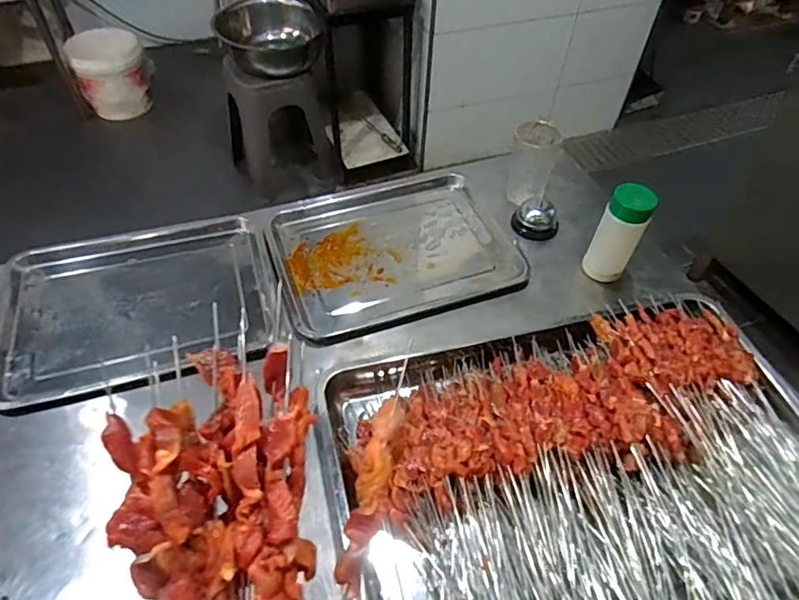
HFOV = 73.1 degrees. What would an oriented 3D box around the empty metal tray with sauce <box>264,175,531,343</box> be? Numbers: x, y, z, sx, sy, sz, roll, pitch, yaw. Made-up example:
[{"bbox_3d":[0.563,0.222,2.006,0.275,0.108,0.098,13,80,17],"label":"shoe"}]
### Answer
[{"bbox_3d":[-0.011,-0.095,0.914,0.401,0.037,0.339,-15,52,-14],"label":"empty metal tray with sauce"}]

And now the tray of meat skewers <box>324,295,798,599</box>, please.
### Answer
[{"bbox_3d":[0.232,0.210,0.631,0.600,0.077,0.456,-10,51,-10],"label":"tray of meat skewers"}]

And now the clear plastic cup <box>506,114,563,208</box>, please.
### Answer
[{"bbox_3d":[0.241,-0.246,0.979,0.082,0.126,0.083,1,49,-1],"label":"clear plastic cup"}]

